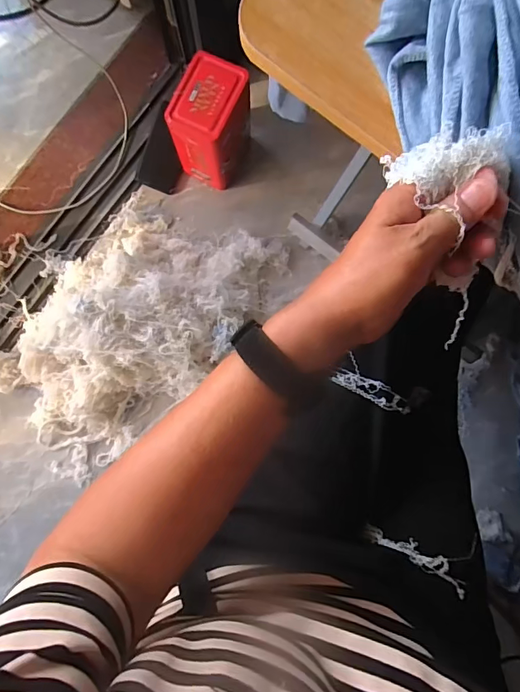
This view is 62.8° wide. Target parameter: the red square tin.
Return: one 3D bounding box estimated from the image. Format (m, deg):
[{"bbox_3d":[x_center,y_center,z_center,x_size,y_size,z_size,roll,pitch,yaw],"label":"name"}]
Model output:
[{"bbox_3d":[-0.082,-0.366,0.726,0.098,0.172,0.121,22,88,0],"label":"red square tin"}]

